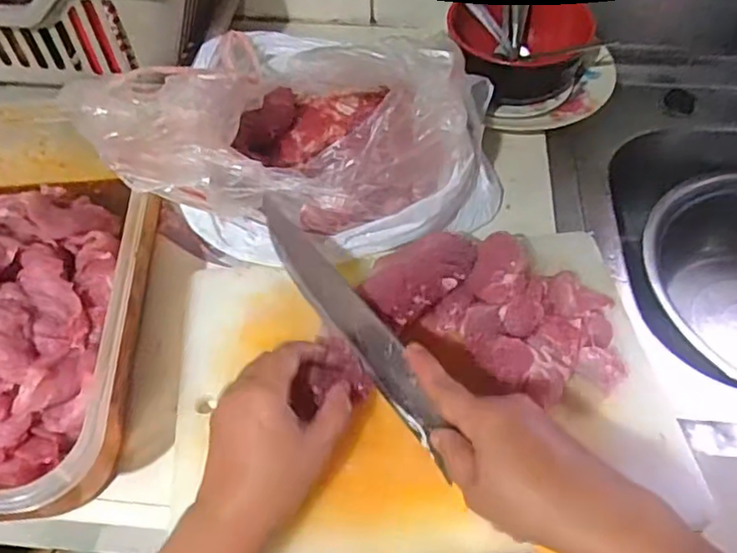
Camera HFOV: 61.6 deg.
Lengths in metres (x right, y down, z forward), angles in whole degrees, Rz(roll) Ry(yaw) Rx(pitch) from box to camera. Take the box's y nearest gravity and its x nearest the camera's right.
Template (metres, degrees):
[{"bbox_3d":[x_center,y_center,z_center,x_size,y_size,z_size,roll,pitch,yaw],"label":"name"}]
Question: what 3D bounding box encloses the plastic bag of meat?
[{"bbox_3d":[-0.044,-0.121,0.541,0.288,0.133,0.279,28,58,20],"label":"plastic bag of meat"}]

